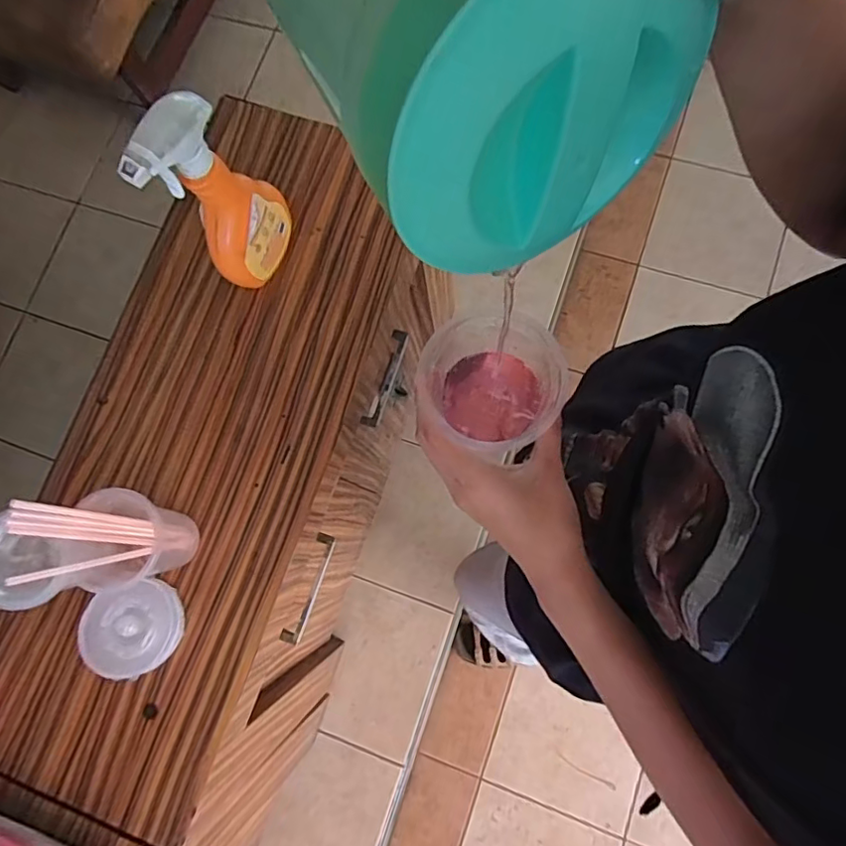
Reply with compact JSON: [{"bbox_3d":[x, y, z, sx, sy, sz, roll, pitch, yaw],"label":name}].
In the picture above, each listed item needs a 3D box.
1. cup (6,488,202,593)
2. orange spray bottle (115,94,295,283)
[{"bbox_3d":[-0.289,0.112,0.539,0.093,0.148,0.083,-7,78,4],"label":"cup"},{"bbox_3d":[-0.190,-0.216,0.559,0.054,0.219,0.110,24,82,9],"label":"orange spray bottle"}]

